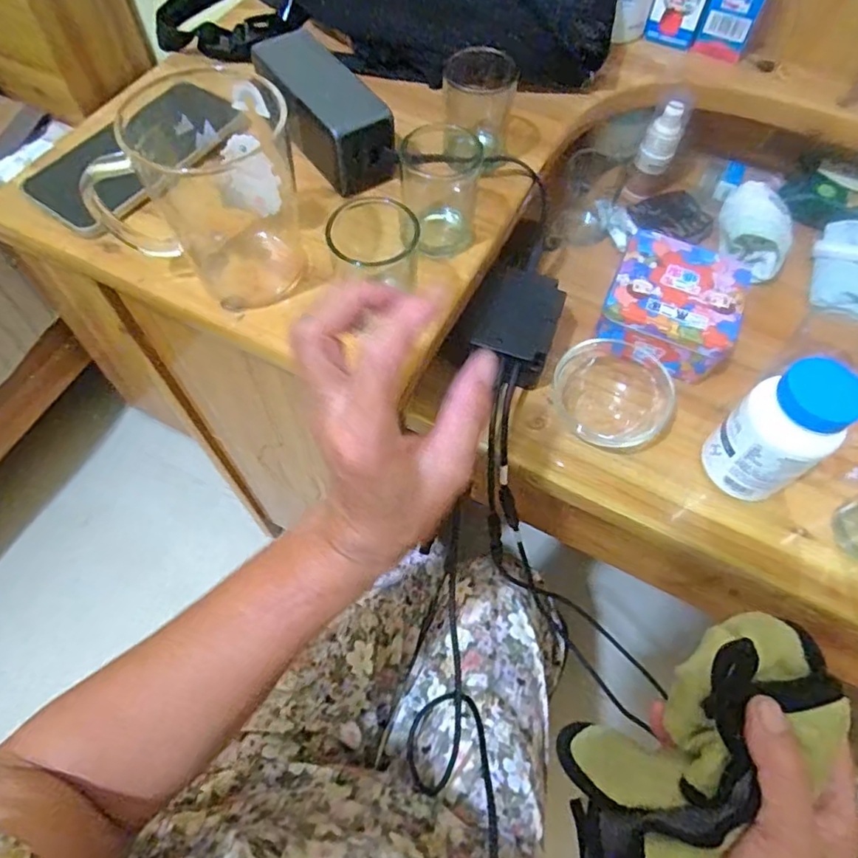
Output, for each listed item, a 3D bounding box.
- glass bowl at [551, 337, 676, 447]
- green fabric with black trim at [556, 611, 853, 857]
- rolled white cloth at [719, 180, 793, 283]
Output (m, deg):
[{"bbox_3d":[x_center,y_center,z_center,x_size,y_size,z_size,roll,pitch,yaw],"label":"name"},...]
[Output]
[{"bbox_3d":[0.145,-0.030,0.456,0.091,0.029,0.080,23,64,9],"label":"glass bowl"},{"bbox_3d":[0.134,0.176,0.308,0.079,0.070,0.177,38,94,16],"label":"green fabric with black trim"},{"bbox_3d":[0.295,-0.182,0.525,0.054,0.040,0.076,11,63,3],"label":"rolled white cloth"}]

